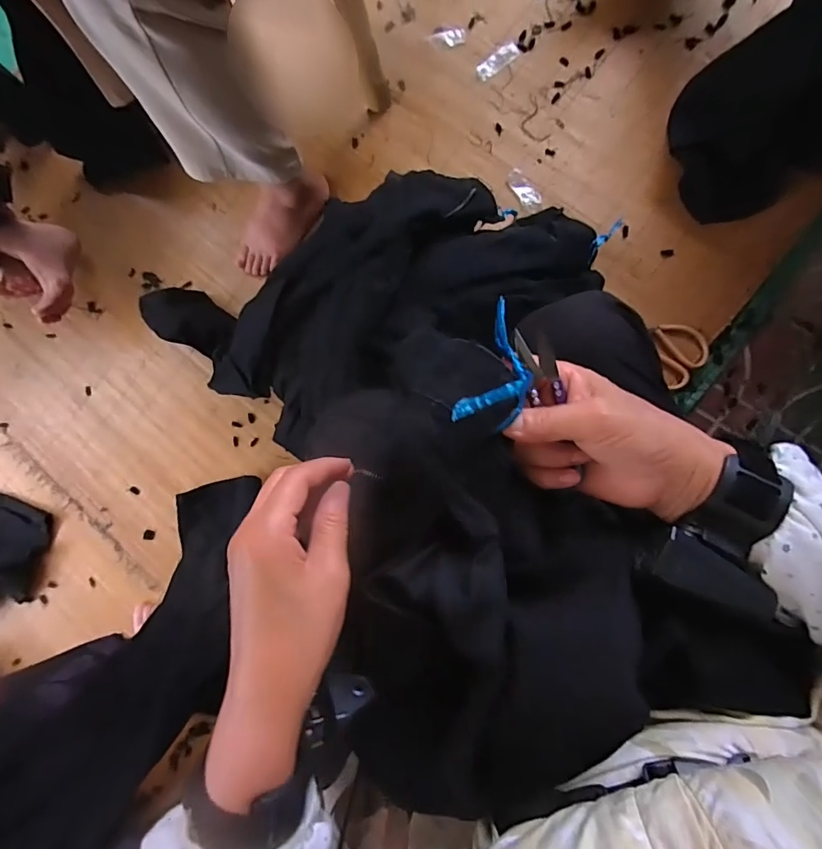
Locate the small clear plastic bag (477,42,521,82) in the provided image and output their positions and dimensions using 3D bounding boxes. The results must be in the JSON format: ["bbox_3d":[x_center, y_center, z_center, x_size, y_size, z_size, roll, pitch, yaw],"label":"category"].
[{"bbox_3d":[0.161,-0.672,0.844,0.086,0.004,0.036,-32,83,5],"label":"small clear plastic bag"}]

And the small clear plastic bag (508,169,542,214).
[{"bbox_3d":[0.205,-0.417,0.813,0.037,0.014,0.085,-31,83,6],"label":"small clear plastic bag"}]

